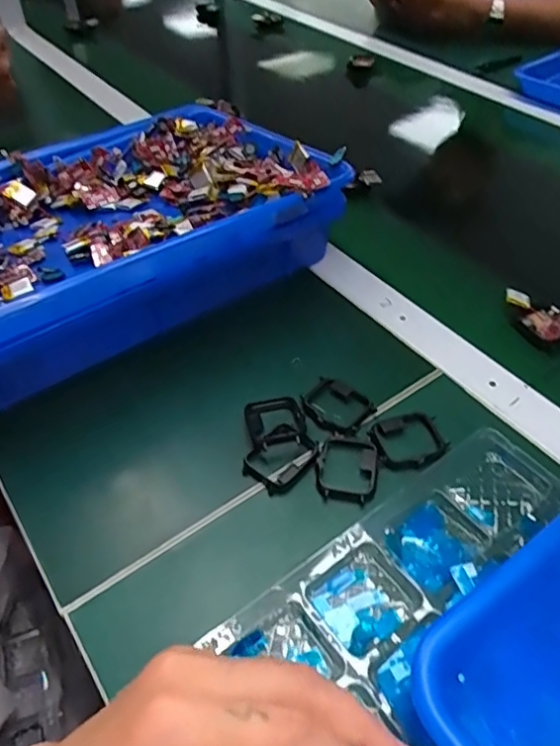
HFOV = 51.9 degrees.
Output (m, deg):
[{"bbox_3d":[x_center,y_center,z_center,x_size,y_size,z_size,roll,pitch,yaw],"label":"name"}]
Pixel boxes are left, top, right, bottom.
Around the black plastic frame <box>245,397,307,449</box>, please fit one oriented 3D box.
[{"bbox_3d":[-0.003,0.033,0.386,0.037,0.008,0.039,-13,44,-10],"label":"black plastic frame"}]

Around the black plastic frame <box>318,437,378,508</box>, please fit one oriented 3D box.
[{"bbox_3d":[0.042,0.059,0.359,0.037,0.005,0.047,6,44,11],"label":"black plastic frame"}]

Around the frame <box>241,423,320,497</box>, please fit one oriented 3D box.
[{"bbox_3d":[0.001,0.053,0.366,0.045,0.013,0.034,-33,50,-28],"label":"frame"}]

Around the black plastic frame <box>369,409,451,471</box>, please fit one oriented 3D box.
[{"bbox_3d":[0.083,0.043,0.371,0.046,0.007,0.042,-20,45,-17],"label":"black plastic frame"}]

